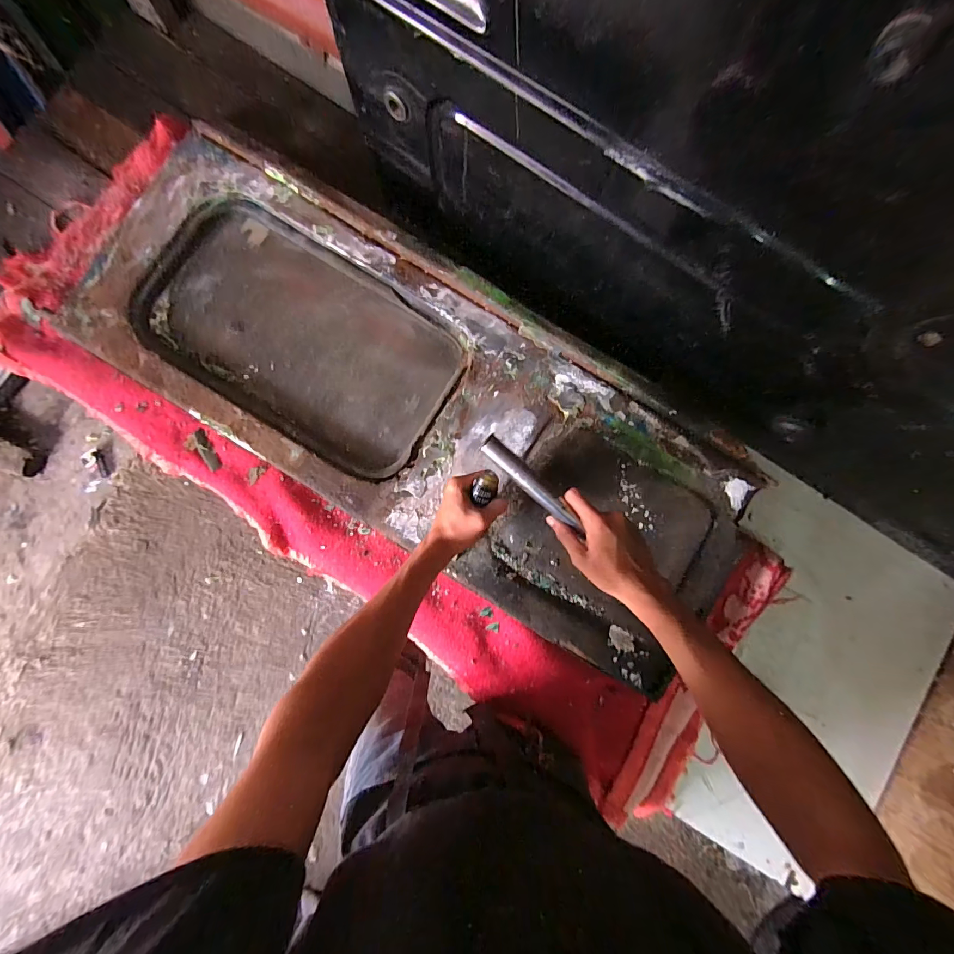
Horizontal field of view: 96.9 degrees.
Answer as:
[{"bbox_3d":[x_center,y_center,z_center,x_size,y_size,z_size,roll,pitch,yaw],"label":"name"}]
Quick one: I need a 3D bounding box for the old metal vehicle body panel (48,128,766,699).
[{"bbox_3d":[-0.081,-0.104,0.612,1.014,0.048,0.370,32,81,-1],"label":"old metal vehicle body panel"}]

